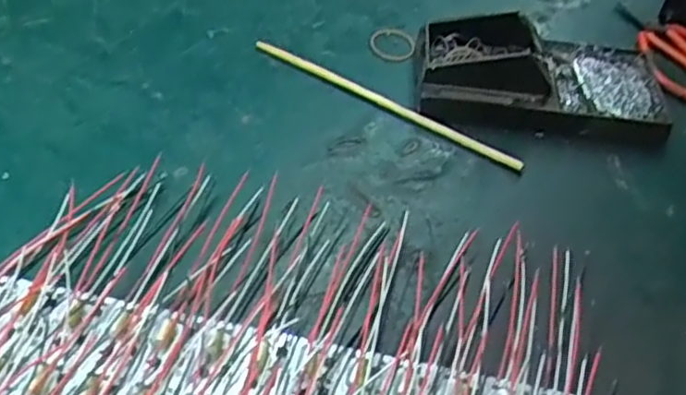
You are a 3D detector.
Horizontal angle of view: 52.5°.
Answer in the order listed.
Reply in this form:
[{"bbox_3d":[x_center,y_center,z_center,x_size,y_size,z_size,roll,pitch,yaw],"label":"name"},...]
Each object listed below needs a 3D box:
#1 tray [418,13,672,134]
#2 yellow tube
[{"bbox_3d":[0.130,-0.078,0.446,0.164,0.035,0.091,-1,50,-7],"label":"tray"},{"bbox_3d":[0.024,-0.062,0.442,0.193,0.006,0.008,29,52,17],"label":"yellow tube"}]

